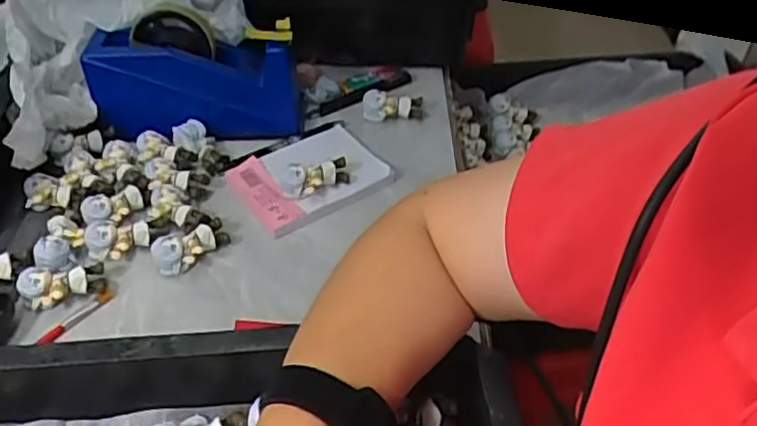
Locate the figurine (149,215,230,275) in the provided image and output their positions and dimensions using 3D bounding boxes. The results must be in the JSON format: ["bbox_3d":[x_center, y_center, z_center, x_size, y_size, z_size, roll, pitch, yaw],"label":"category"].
[{"bbox_3d":[-0.157,0.028,0.548,0.063,0.028,0.027,-25,49,-26],"label":"figurine"}]

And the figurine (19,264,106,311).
[{"bbox_3d":[-0.253,0.057,0.522,0.061,0.027,0.032,-5,43,-7],"label":"figurine"}]

